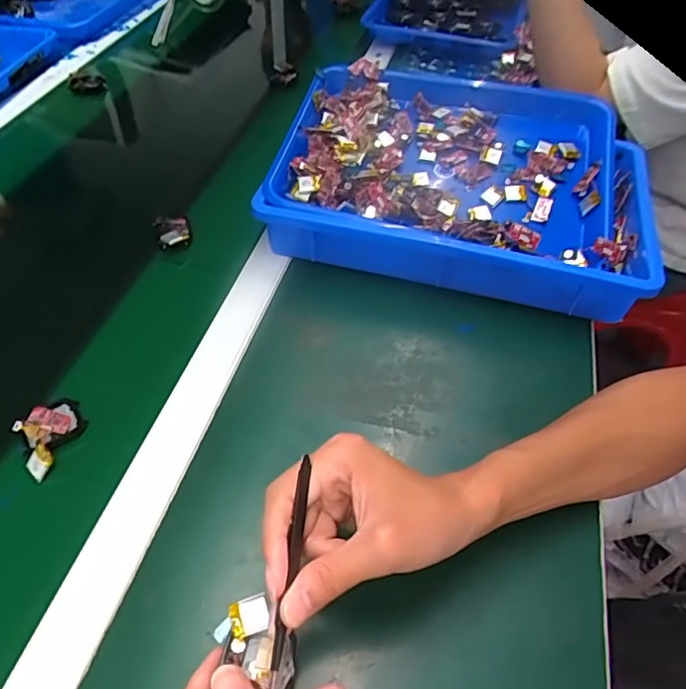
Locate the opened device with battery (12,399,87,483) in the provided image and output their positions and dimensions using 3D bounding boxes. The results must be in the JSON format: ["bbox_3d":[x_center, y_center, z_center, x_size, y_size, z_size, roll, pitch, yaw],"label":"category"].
[{"bbox_3d":[-0.224,0.067,0.429,0.041,0.016,0.058,24,53,19],"label":"opened device with battery"}]

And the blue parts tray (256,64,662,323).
[{"bbox_3d":[0.127,-0.175,0.592,0.382,0.078,0.280,10,49,8],"label":"blue parts tray"}]

